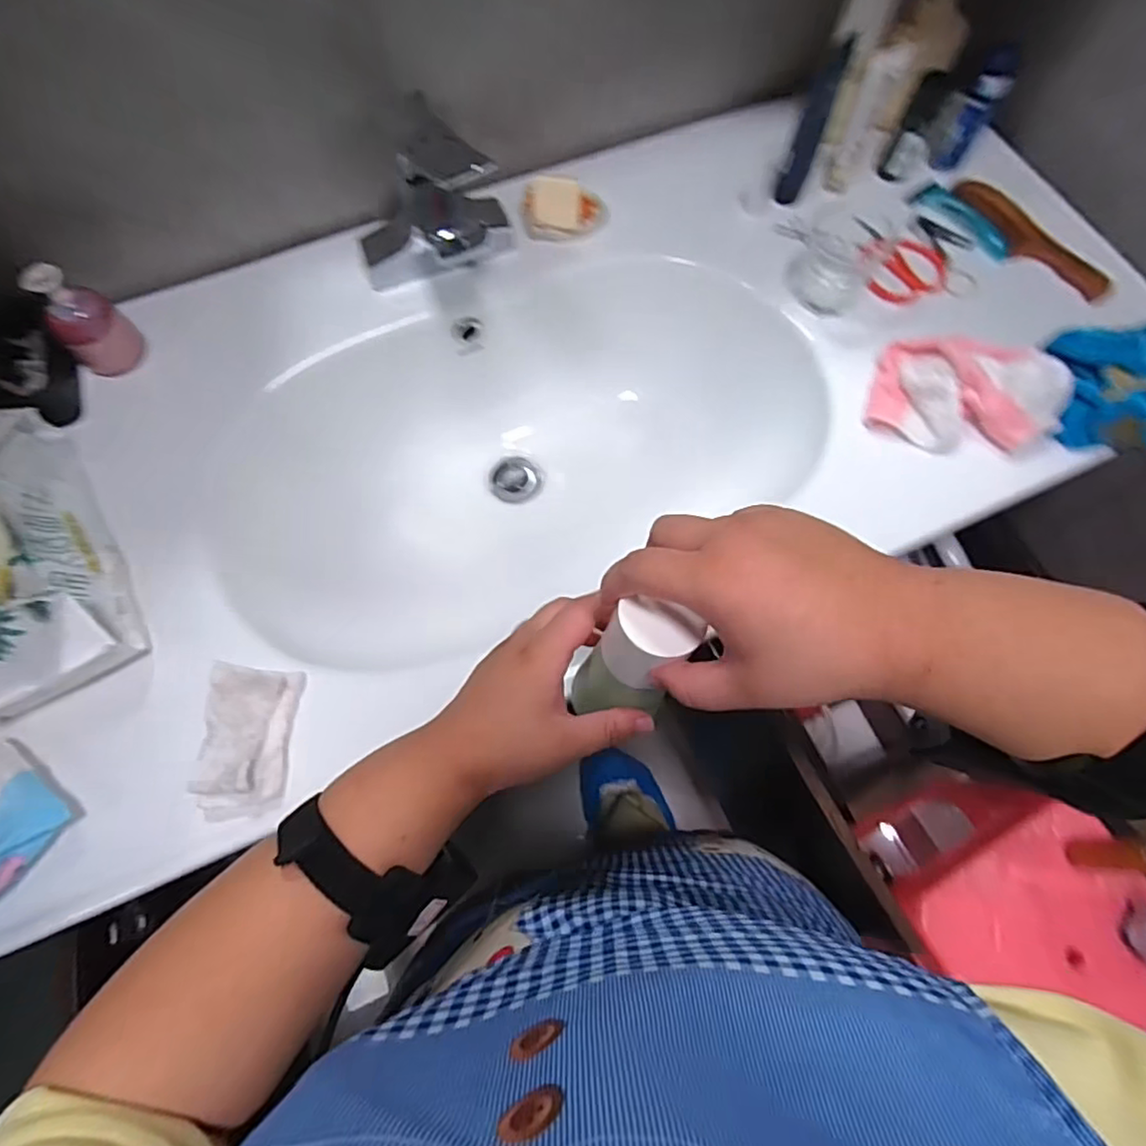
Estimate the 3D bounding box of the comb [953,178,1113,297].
[{"bbox_3d":[0.440,-0.324,0.613,0.040,0.017,0.174,-32,71,-13],"label":"comb"}]

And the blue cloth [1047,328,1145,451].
[{"bbox_3d":[0.464,-0.151,0.521,0.110,0.052,0.123,10,67,4],"label":"blue cloth"}]

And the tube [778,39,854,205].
[{"bbox_3d":[0.223,-0.415,0.587,0.026,0.125,0.038,23,69,9],"label":"tube"}]

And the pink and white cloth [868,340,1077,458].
[{"bbox_3d":[0.340,-0.156,0.538,0.148,0.037,0.105,14,67,6],"label":"pink and white cloth"}]

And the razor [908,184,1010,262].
[{"bbox_3d":[0.390,-0.351,0.628,0.033,0.011,0.113,-33,71,-13],"label":"razor"}]

